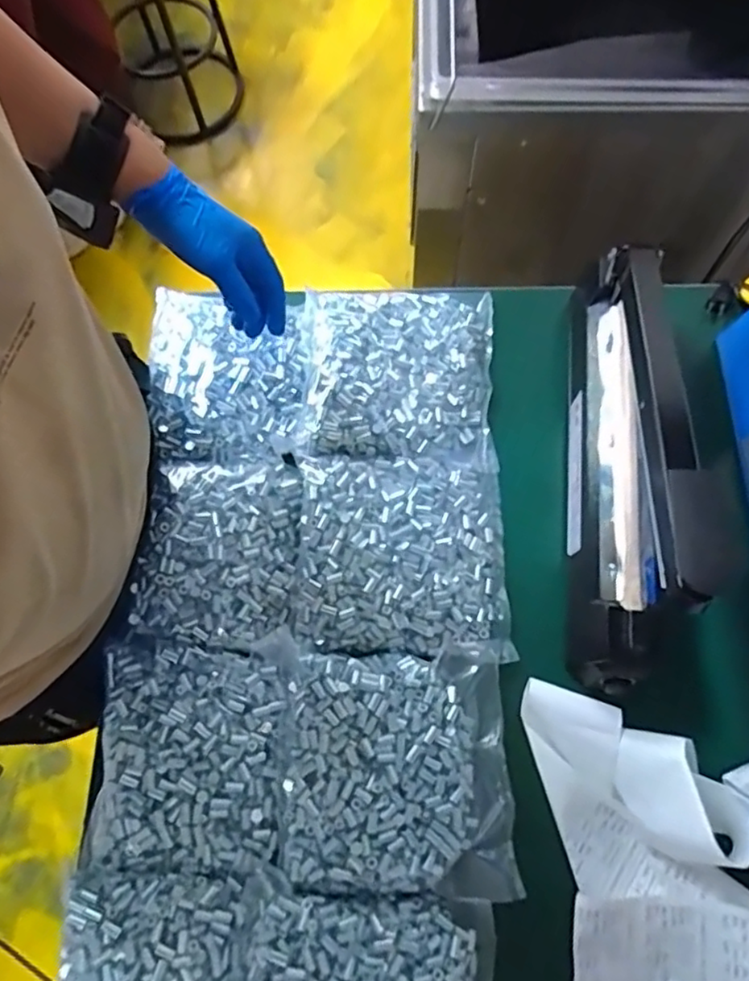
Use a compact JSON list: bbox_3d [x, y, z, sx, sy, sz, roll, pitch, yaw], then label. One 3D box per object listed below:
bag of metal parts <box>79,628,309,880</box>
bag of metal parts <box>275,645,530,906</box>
[{"bbox_3d":[-0.165,0.238,0.586,0.176,0.033,0.203,3,71,1],"label":"bag of metal parts"},{"bbox_3d":[0.019,0.258,0.582,0.206,0.043,0.204,-2,71,0],"label":"bag of metal parts"}]

